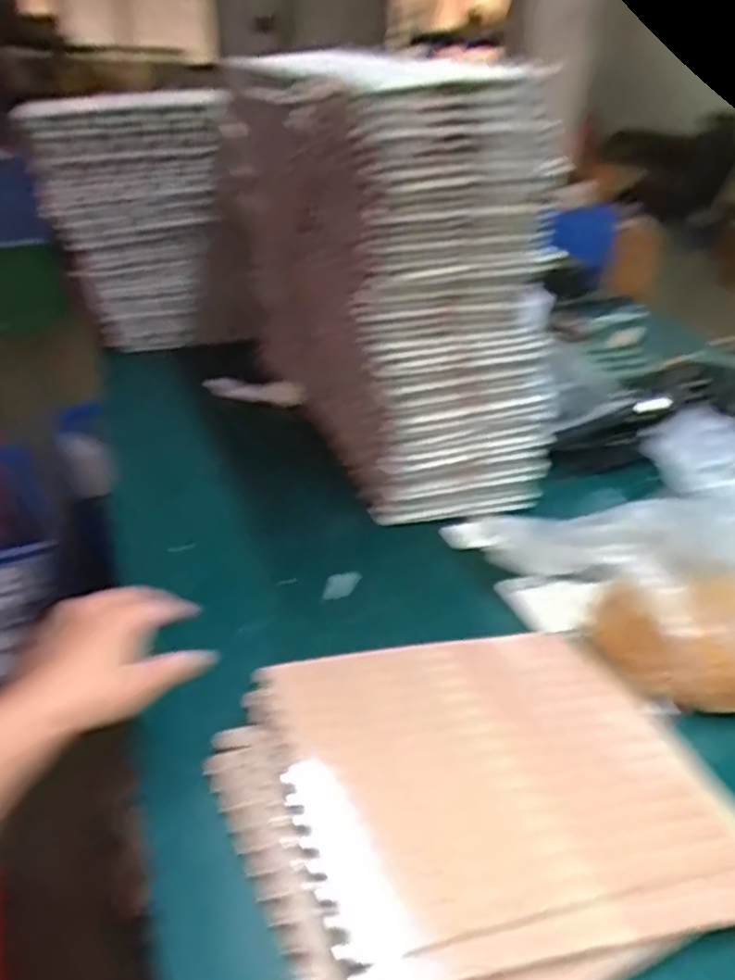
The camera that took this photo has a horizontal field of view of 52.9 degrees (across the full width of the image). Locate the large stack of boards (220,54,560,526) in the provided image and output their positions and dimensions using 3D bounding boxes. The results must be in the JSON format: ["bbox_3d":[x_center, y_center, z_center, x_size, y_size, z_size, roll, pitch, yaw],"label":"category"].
[{"bbox_3d":[0.005,-0.309,1.020,0.226,0.438,0.613,-8,30,-19],"label":"large stack of boards"}]

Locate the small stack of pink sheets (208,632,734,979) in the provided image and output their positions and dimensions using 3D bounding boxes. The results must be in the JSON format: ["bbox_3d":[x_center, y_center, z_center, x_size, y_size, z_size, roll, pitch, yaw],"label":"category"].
[{"bbox_3d":[0.086,0.204,0.514,0.335,0.023,0.280,-10,31,-21],"label":"small stack of pink sheets"}]

